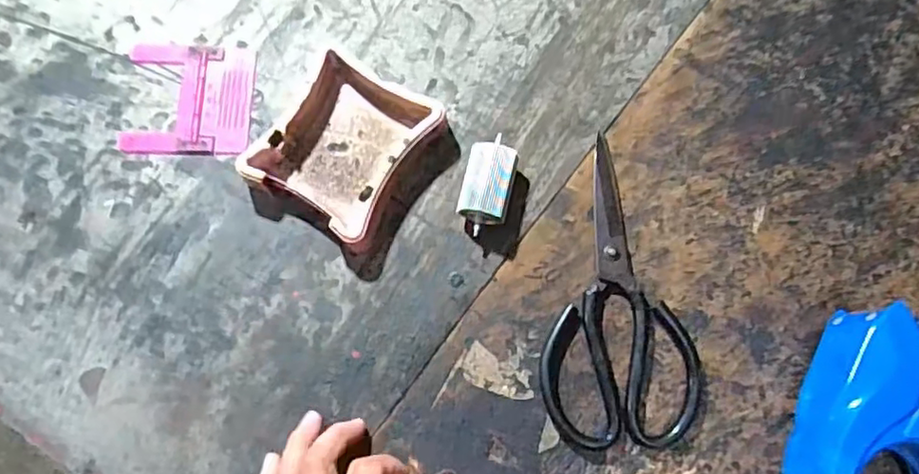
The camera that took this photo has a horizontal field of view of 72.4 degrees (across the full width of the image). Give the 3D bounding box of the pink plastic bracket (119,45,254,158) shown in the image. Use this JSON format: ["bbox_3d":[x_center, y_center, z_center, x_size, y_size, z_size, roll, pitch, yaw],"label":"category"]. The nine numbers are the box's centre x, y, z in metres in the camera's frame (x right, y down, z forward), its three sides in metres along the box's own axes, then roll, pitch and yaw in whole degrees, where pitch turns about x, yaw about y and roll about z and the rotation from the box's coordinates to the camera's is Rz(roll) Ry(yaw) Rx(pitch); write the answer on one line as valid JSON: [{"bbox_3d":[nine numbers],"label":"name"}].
[{"bbox_3d":[-0.206,-0.105,0.478,0.097,0.004,0.086,2,79,1],"label":"pink plastic bracket"}]

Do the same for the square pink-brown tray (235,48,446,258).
[{"bbox_3d":[-0.081,-0.063,0.455,0.099,0.033,0.113,34,82,7],"label":"square pink-brown tray"}]

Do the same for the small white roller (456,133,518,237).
[{"bbox_3d":[0.020,-0.037,0.451,0.035,0.032,0.069,13,80,3],"label":"small white roller"}]

